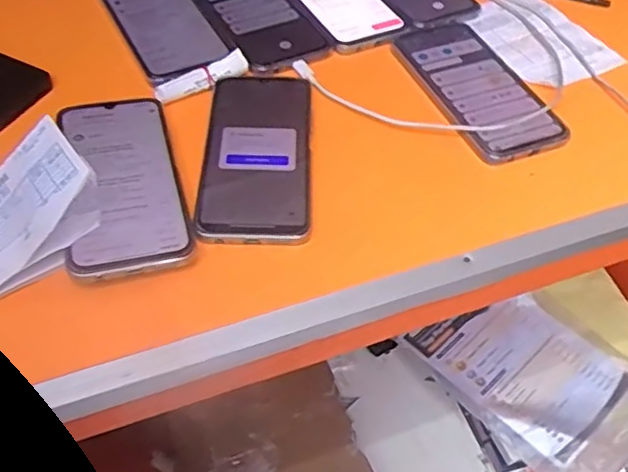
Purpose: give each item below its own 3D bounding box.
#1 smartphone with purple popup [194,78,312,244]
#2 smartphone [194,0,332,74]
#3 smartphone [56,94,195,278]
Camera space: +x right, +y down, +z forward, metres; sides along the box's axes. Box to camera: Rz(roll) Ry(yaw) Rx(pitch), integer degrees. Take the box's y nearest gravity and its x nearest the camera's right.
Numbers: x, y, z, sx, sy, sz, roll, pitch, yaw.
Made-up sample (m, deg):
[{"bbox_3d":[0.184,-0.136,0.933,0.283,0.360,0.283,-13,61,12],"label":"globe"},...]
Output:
[{"bbox_3d":[-0.042,-0.064,0.481,0.075,0.013,0.172,2,51,-2],"label":"smartphone with purple popup"},{"bbox_3d":[-0.060,-0.214,0.601,0.083,0.013,0.185,-20,55,-19],"label":"smartphone"},{"bbox_3d":[-0.135,-0.044,0.450,0.076,0.014,0.170,-11,52,-13],"label":"smartphone"}]

